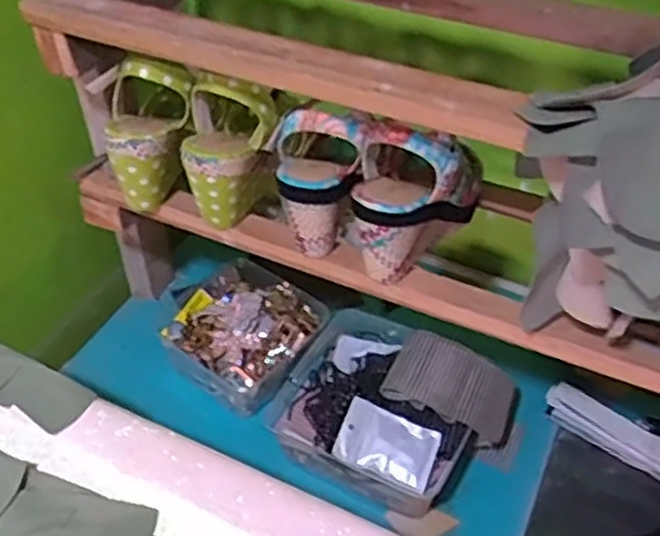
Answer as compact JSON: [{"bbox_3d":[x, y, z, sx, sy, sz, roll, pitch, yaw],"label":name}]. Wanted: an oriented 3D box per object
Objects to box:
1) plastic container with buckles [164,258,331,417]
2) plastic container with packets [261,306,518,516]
[{"bbox_3d":[-0.107,0.073,0.885,0.172,0.063,0.162,26,49,24],"label":"plastic container with buckles"},{"bbox_3d":[0.064,0.144,0.801,0.232,0.077,0.201,27,50,25],"label":"plastic container with packets"}]

